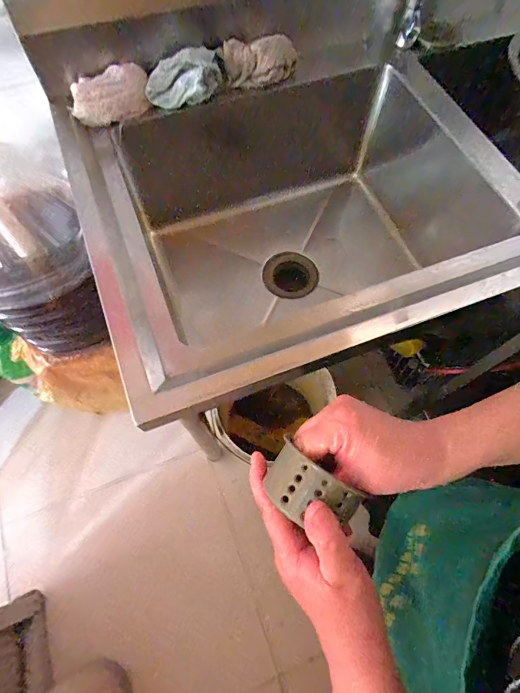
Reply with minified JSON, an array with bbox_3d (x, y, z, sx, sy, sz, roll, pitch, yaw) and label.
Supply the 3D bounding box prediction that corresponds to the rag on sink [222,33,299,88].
[{"bbox_3d":[0.002,-0.467,0.623,0.133,0.051,0.056,-12,67,-6],"label":"rag on sink"}]

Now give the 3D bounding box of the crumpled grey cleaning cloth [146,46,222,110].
[{"bbox_3d":[-0.119,-0.423,0.598,0.115,0.050,0.073,-5,66,-3],"label":"crumpled grey cleaning cloth"}]

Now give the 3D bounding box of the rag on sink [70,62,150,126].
[{"bbox_3d":[-0.229,-0.386,0.584,0.110,0.050,0.081,-1,66,-1],"label":"rag on sink"}]

